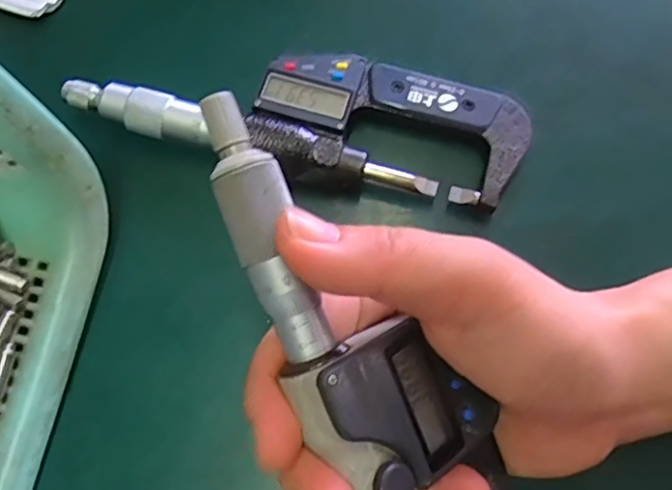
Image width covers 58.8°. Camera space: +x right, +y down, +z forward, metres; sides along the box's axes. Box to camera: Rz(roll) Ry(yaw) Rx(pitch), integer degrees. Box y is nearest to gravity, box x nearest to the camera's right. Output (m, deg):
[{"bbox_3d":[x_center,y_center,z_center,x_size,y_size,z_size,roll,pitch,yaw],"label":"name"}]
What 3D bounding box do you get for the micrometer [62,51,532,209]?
[{"bbox_3d":[-0.015,-0.050,0.246,0.181,0.021,0.056,7,71,1],"label":"micrometer"}]

